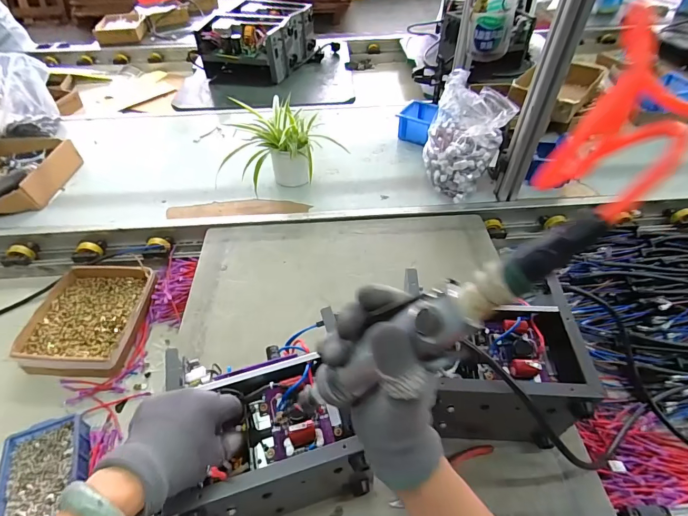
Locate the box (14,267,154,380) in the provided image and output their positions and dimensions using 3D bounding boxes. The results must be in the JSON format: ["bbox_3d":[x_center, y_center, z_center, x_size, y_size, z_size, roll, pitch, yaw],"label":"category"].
[{"bbox_3d":[-0.490,0.113,0.729,0.199,0.048,0.222,2,48,3],"label":"box"}]

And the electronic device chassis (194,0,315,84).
[{"bbox_3d":[-0.295,-0.785,1.348,0.283,0.155,0.377,15,50,14],"label":"electronic device chassis"}]

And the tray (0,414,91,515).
[{"bbox_3d":[-0.428,0.313,0.542,0.102,0.048,0.146,-15,49,-12],"label":"tray"}]

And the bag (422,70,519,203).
[{"bbox_3d":[0.260,-0.249,0.831,0.160,0.217,0.151,19,51,18],"label":"bag"}]

